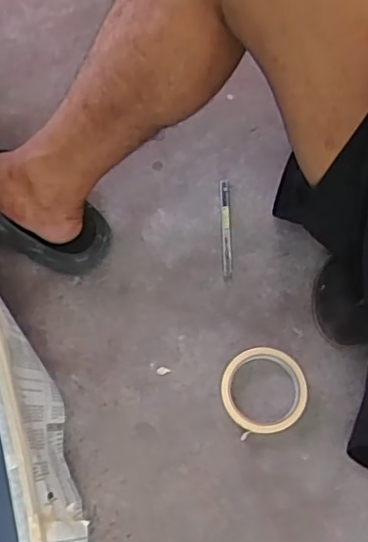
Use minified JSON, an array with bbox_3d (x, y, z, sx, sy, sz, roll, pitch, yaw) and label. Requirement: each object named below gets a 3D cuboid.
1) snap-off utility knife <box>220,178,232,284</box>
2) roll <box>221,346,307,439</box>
[{"bbox_3d":[0.054,-0.054,0.725,0.013,0.005,0.141,-1,72,2],"label":"snap-off utility knife"},{"bbox_3d":[0.093,0.138,0.654,0.097,0.019,0.095,-1,72,2],"label":"roll"}]

